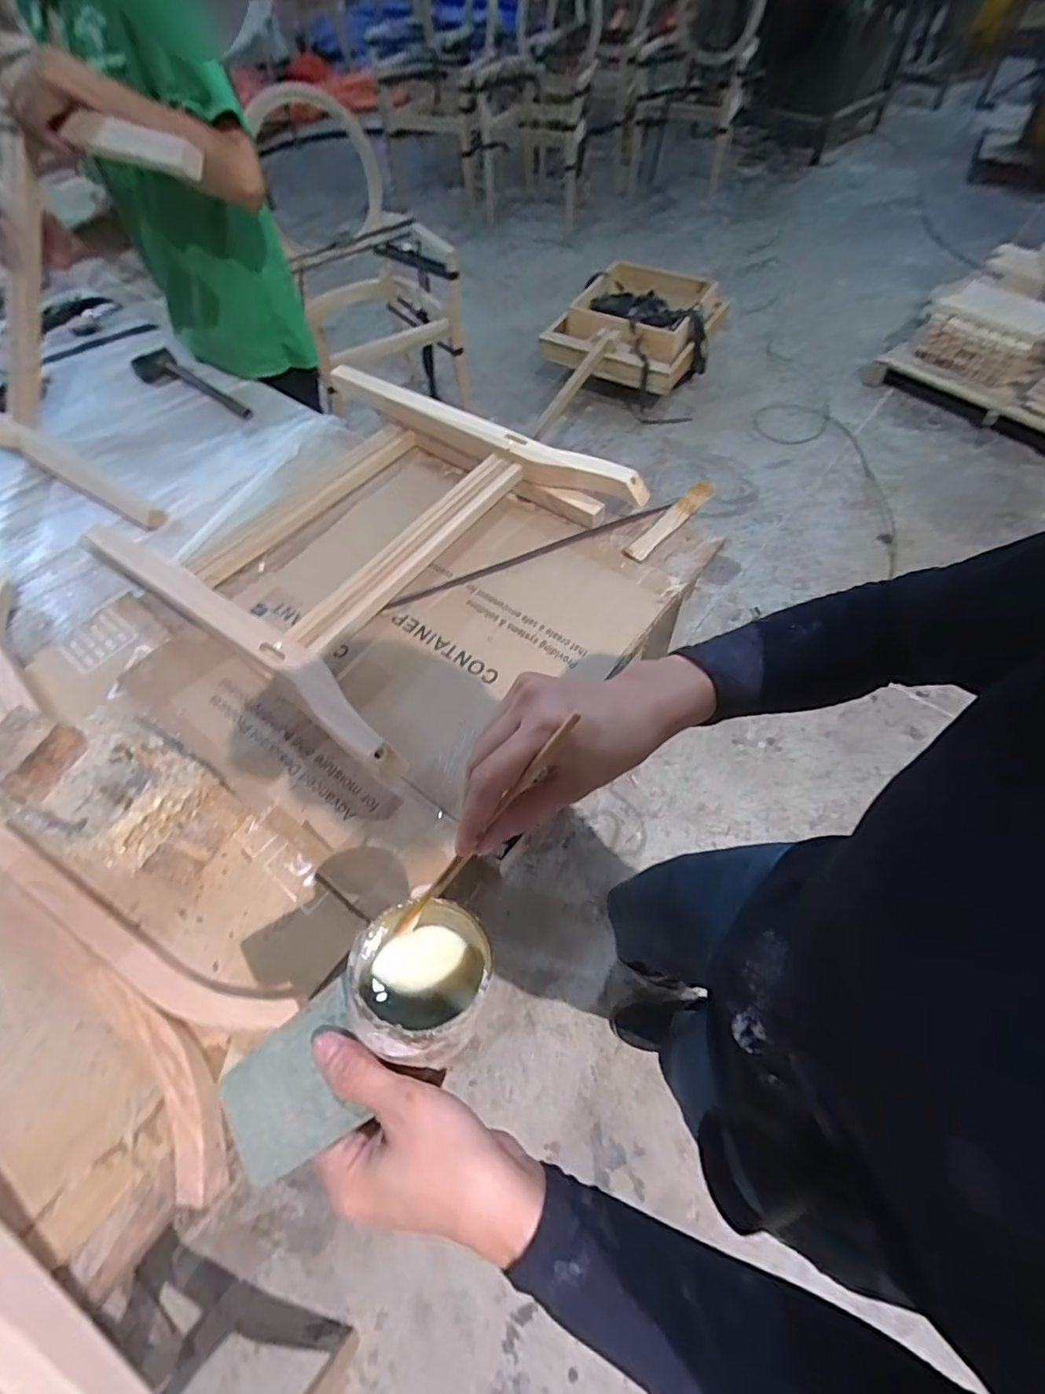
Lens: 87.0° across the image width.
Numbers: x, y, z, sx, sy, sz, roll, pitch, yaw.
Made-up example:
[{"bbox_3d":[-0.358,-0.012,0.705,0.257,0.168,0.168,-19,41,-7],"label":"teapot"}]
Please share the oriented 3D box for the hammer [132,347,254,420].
[{"bbox_3d":[-0.678,-0.639,1.128,0.342,0.046,0.089,34,66,23],"label":"hammer"}]

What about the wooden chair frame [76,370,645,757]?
[{"bbox_3d":[-0.222,-0.251,0.816,0.592,0.096,0.549,31,65,23],"label":"wooden chair frame"}]

